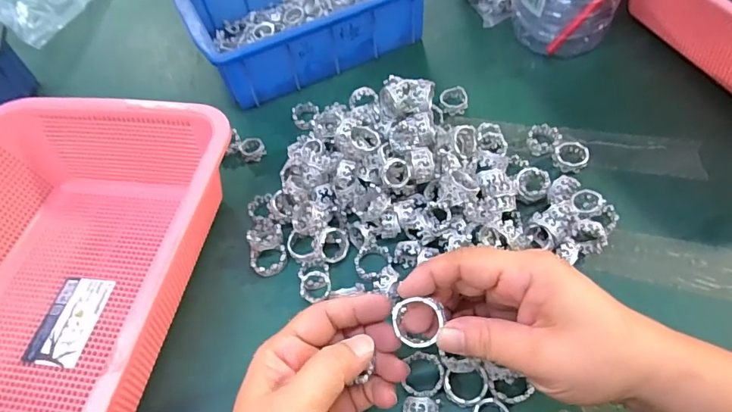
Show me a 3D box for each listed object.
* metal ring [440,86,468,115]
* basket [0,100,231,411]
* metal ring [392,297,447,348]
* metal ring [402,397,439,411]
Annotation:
[{"bbox_3d":[0.086,-0.102,0.434,0.027,0.015,0.026,-2,56,4],"label":"metal ring"},{"bbox_3d":[-0.225,0.057,0.305,0.213,0.081,0.294,3,56,7],"label":"basket"},{"bbox_3d":[0.030,0.063,0.240,0.025,0.013,0.026,-2,84,17],"label":"metal ring"},{"bbox_3d":[0.034,0.126,0.272,0.022,0.019,0.014,6,57,9],"label":"metal ring"}]

